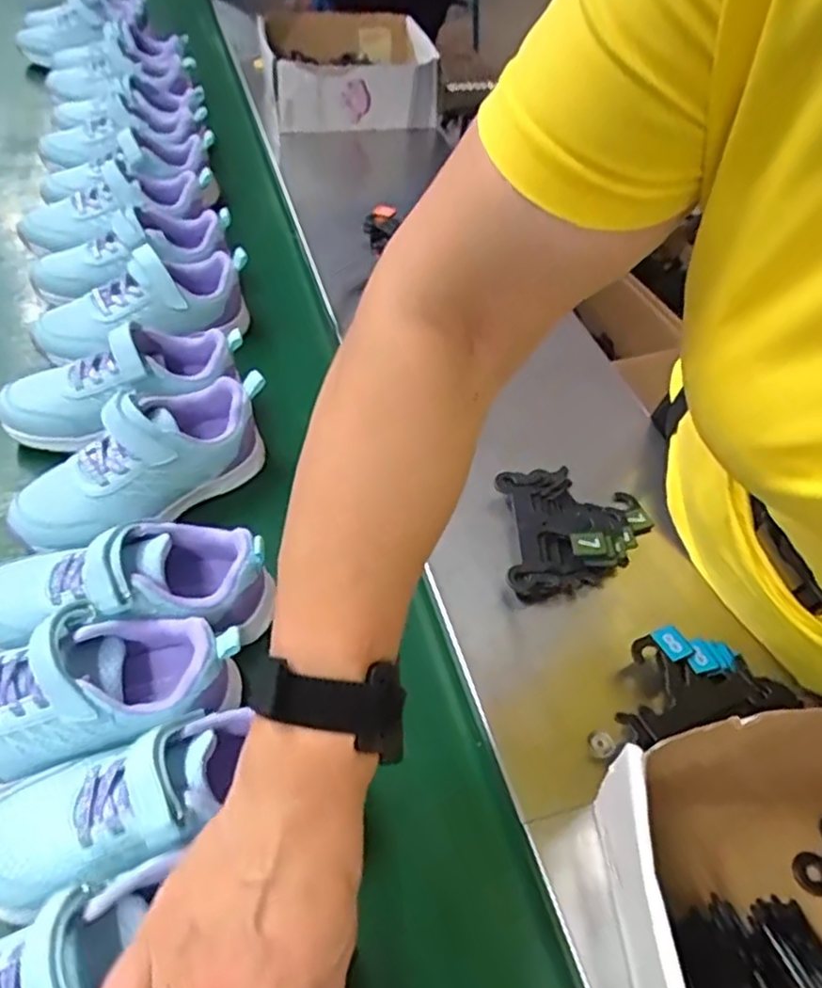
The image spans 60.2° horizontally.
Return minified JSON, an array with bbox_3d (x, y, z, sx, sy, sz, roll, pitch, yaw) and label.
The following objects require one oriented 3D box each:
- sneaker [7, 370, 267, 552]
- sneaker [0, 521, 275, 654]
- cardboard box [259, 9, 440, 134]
[{"bbox_3d":[-0.194,-0.024,0.519,0.071,0.065,0.196,36,56,25],"label":"sneaker"},{"bbox_3d":[-0.183,0.056,0.447,0.183,0.071,0.072,0,49,-4],"label":"sneaker"},{"bbox_3d":[-0.093,-0.610,1.016,0.215,0.090,0.230,-8,50,-11],"label":"cardboard box"}]

